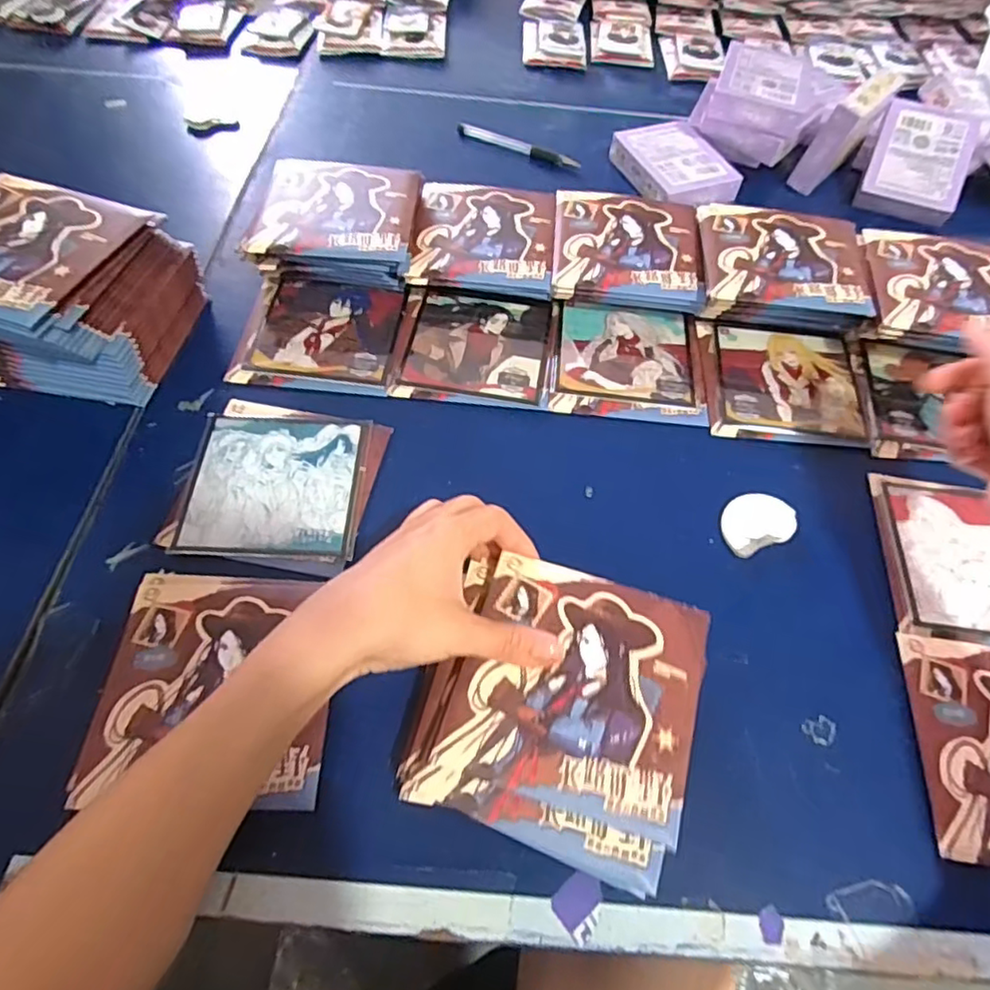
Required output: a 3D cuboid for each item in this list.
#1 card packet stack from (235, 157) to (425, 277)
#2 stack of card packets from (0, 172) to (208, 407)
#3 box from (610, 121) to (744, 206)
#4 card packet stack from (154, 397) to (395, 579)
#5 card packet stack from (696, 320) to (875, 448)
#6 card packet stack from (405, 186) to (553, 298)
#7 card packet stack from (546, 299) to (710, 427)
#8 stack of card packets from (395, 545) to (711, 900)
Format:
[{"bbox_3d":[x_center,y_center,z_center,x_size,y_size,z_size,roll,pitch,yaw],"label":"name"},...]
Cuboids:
[{"bbox_3d":[-0.126,-0.209,0.504,0.125,0.052,0.113,5,58,-1],"label":"card packet stack"},{"bbox_3d":[-0.291,-0.139,0.425,0.125,0.096,0.137,16,59,6],"label":"stack of card packets"},{"bbox_3d":[0.176,-0.318,0.610,0.083,0.025,0.116,-19,61,-15],"label":"box"},{"bbox_3d":[-0.139,-0.009,0.409,0.117,0.005,0.118,10,58,2],"label":"card packet stack"},{"bbox_3d":[0.220,-0.088,0.480,0.120,0.008,0.115,7,58,1],"label":"card packet stack"},{"bbox_3d":[-0.009,-0.206,0.519,0.112,0.033,0.121,5,58,-1],"label":"card packet stack"},{"bbox_3d":[0.100,-0.105,0.484,0.116,0.004,0.114,6,58,0],"label":"card packet stack"},{"bbox_3d":[0.034,0.103,0.320,0.130,0.017,0.134,18,59,7],"label":"stack of card packets"}]

